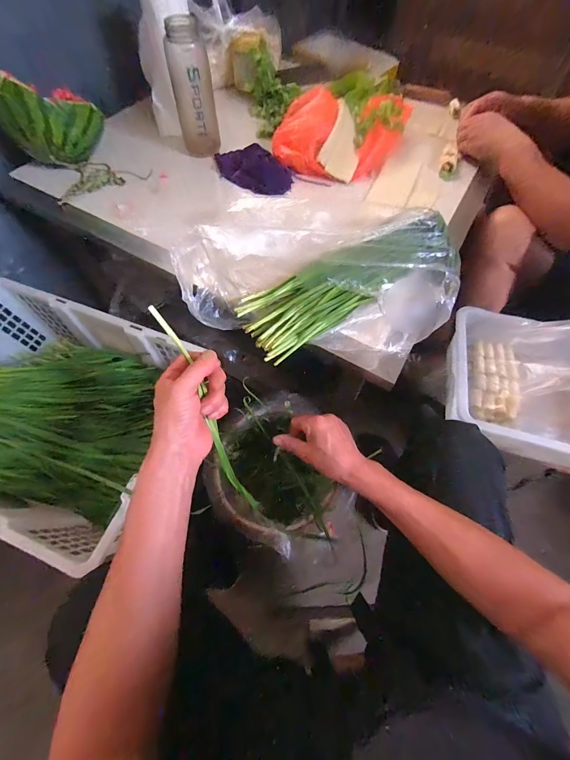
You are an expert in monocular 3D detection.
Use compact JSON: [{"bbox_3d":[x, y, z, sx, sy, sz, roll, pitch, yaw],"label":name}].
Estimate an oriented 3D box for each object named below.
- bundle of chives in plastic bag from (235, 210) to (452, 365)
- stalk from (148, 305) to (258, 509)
[{"bbox_3d":[0.099,-0.148,0.462,0.334,0.057,0.101,-29,66,-15],"label":"bundle of chives in plastic bag"},{"bbox_3d":[-0.090,0.041,0.371,0.020,0.008,0.270,-23,101,-12],"label":"stalk"}]

